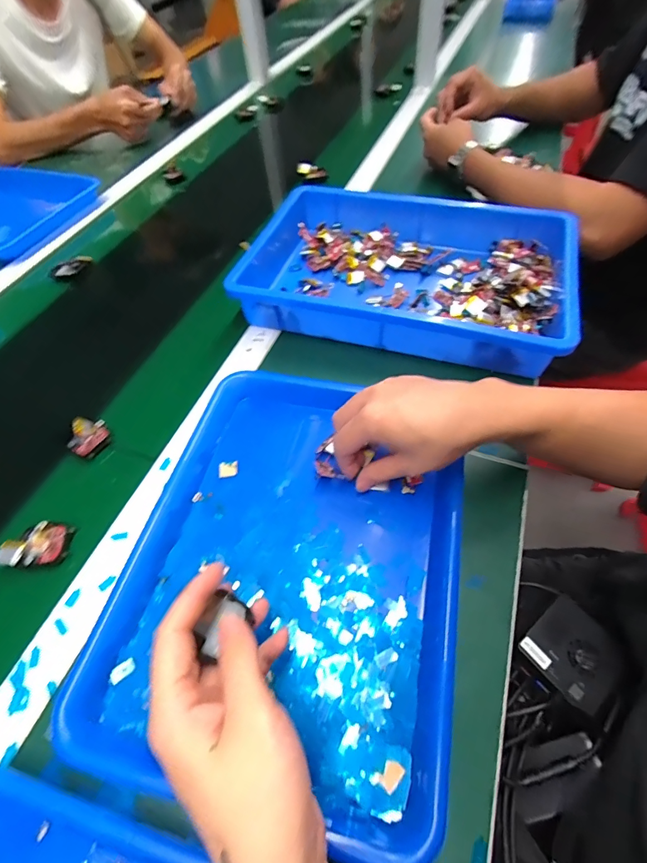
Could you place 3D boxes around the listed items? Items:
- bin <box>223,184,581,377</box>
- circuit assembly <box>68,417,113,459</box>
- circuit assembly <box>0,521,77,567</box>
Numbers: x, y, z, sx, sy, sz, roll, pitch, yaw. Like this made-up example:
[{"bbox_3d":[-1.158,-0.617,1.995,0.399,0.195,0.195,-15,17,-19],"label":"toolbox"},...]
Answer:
[{"bbox_3d":[0.086,-0.203,0.510,0.398,0.063,0.239,14,58,13],"label":"bin"},{"bbox_3d":[-0.245,0.005,0.421,0.042,0.016,0.040,35,65,24],"label":"circuit assembly"},{"bbox_3d":[-0.252,0.097,0.356,0.054,0.015,0.040,-6,56,0],"label":"circuit assembly"}]

